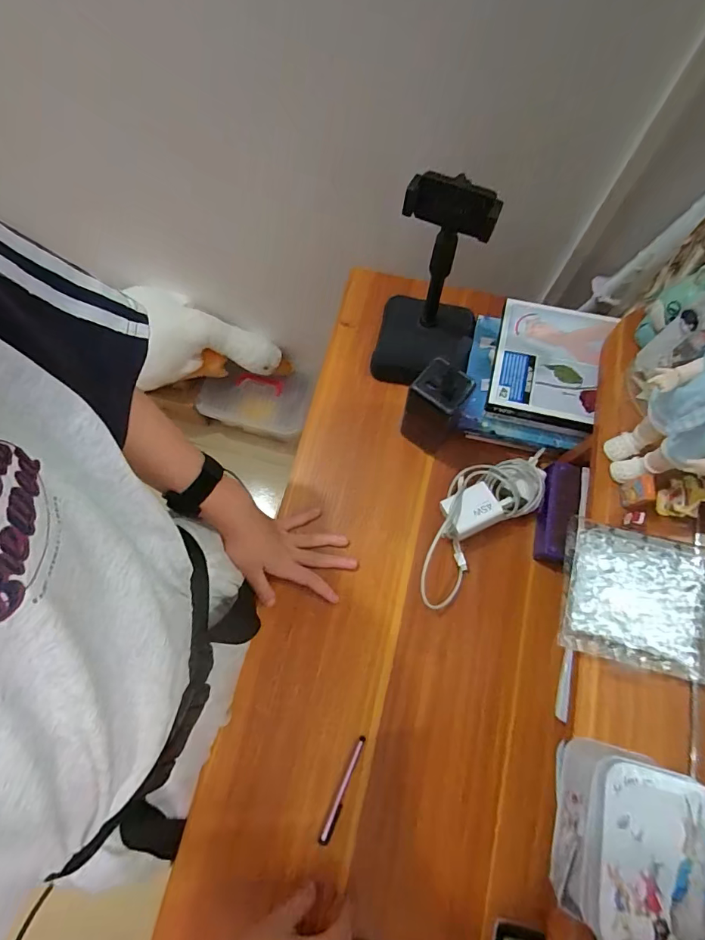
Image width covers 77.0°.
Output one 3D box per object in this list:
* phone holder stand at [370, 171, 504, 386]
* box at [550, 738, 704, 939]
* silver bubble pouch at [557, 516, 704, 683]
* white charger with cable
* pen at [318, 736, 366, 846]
[{"bbox_3d":[0.089,-0.194,0.473,0.118,0.247,0.109,13,76,5],"label":"phone holder stand"},{"bbox_3d":[0.199,0.262,0.312,0.084,0.066,0.112,16,76,6],"label":"box"},{"bbox_3d":[0.239,0.108,0.377,0.111,0.019,0.109,13,76,5],"label":"silver bubble pouch"},{"bbox_3d":[0.141,0.053,0.512,0.212,0.042,0.086,-44,78,-9],"label":"white charger with cable"},{"bbox_3d":[-0.008,0.326,0.452,0.011,0.007,0.100,24,77,7],"label":"pen"}]

